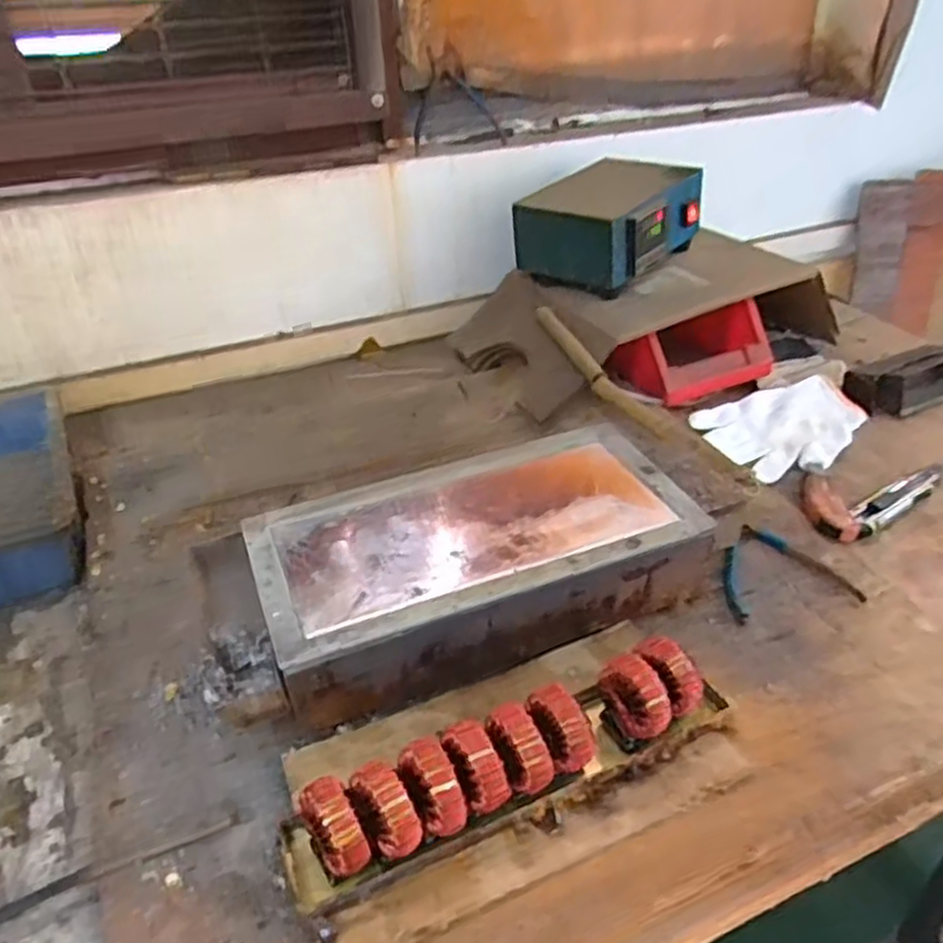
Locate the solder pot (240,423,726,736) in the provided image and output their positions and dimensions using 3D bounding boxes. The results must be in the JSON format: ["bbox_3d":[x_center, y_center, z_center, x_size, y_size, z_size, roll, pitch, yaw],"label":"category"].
[{"bbox_3d":[0.006,0.073,0.615,0.347,0.090,0.175,-16,38,-18],"label":"solder pot"}]

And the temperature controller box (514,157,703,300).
[{"bbox_3d":[0.176,-0.312,0.957,0.157,0.103,0.201,29,46,33],"label":"temperature controller box"}]

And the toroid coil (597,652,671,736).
[{"bbox_3d":[0.110,0.156,0.505,0.026,0.059,0.055,-19,38,-24],"label":"toroid coil"}]

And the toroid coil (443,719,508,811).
[{"bbox_3d":[0.000,0.186,0.466,0.029,0.053,0.053,-14,36,-18],"label":"toroid coil"}]

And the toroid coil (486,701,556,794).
[{"bbox_3d":[0.028,0.179,0.476,0.031,0.055,0.053,-15,36,-19],"label":"toroid coil"}]

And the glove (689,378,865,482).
[{"bbox_3d":[0.367,-0.051,0.864,0.195,0.030,0.119,-13,36,-17],"label":"glove"}]

